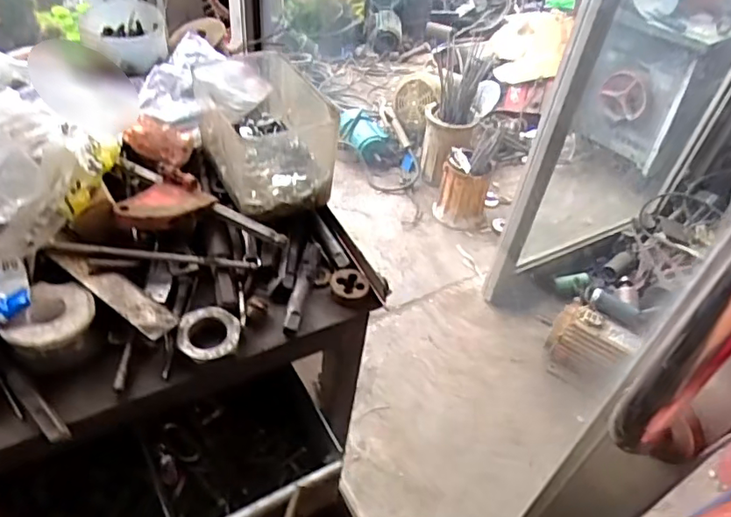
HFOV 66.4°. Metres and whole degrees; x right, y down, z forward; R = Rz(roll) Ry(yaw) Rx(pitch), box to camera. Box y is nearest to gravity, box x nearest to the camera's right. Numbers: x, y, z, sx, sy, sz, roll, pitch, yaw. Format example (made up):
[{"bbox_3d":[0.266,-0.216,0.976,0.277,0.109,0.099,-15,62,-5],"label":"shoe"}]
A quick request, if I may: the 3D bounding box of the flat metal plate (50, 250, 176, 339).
[{"bbox_3d":[-0.169,0.020,0.370,0.100,0.004,0.022,31,45,12],"label":"flat metal plate"}]

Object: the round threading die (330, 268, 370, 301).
[{"bbox_3d":[-0.012,0.019,0.418,0.026,0.004,0.030,-26,53,-29],"label":"round threading die"}]

